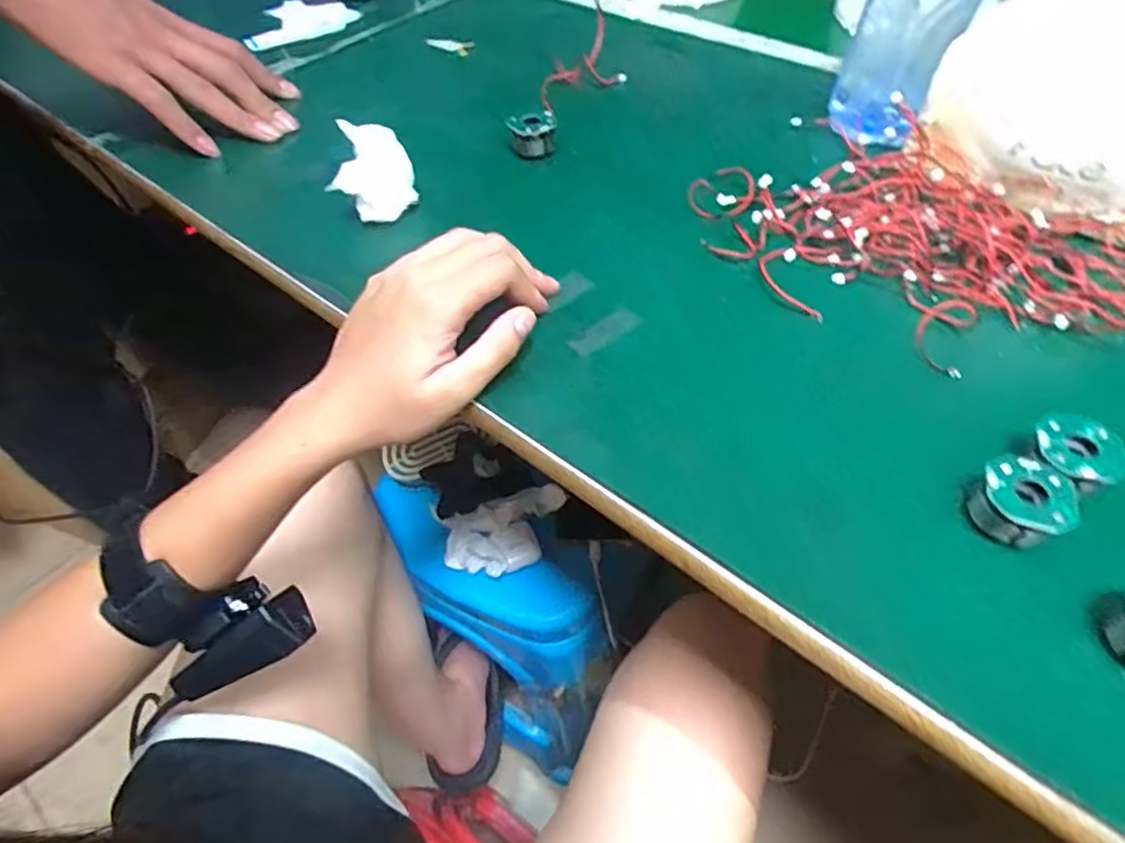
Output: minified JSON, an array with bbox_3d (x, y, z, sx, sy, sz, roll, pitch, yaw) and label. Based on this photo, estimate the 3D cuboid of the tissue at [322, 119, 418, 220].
[{"bbox_3d":[-0.112,-0.147,0.385,0.045,0.041,0.047,6,53,6],"label":"tissue"}]

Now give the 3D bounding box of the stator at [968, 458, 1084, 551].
[{"bbox_3d":[0.179,0.031,0.249,0.032,0.018,0.033,-1,52,1],"label":"stator"}]

